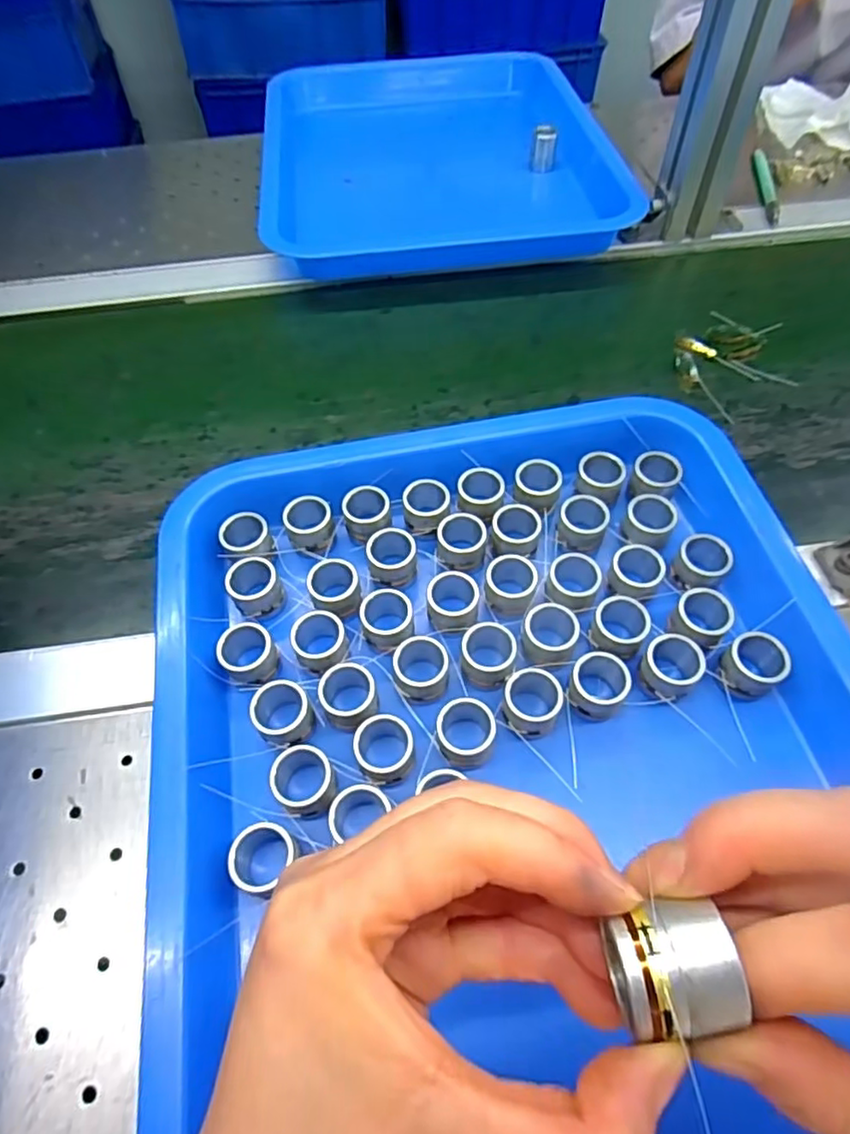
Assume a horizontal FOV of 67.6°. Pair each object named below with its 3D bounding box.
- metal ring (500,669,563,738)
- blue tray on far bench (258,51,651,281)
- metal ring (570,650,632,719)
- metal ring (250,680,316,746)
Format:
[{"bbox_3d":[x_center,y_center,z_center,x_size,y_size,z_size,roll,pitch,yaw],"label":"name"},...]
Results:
[{"bbox_3d":[0.047,0.059,0.280,0.025,0.020,0.024,-1,56,1],"label":"metal ring"},{"bbox_3d":[0.003,-0.394,0.602,0.290,0.050,0.369,-6,56,-3],"label":"blue tray on far bench"},{"bbox_3d":[0.078,0.053,0.285,0.025,0.018,0.024,-1,56,1],"label":"metal ring"},{"bbox_3d":[-0.063,0.066,0.283,0.024,0.023,0.026,-1,56,1],"label":"metal ring"}]

